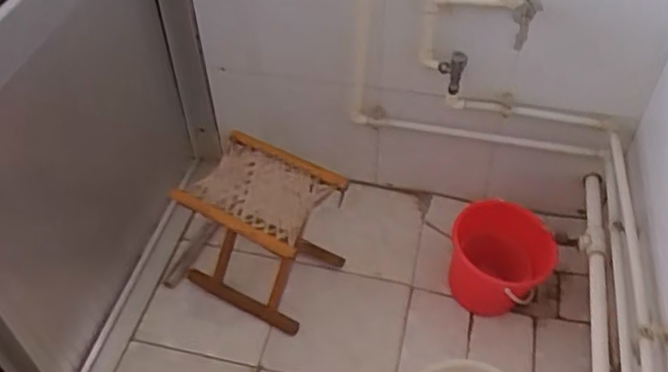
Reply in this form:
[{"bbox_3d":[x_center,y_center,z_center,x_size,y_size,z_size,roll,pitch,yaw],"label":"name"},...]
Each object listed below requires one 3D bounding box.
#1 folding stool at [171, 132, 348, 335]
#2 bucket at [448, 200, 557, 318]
[{"bbox_3d":[-0.166,0.113,1.526,0.305,0.331,0.268,24,52,22],"label":"folding stool"},{"bbox_3d":[0.387,0.184,1.595,0.250,0.211,0.197,31,55,26],"label":"bucket"}]

